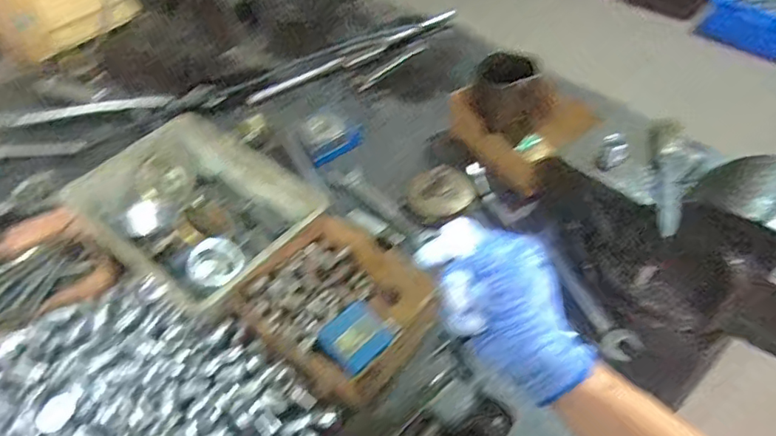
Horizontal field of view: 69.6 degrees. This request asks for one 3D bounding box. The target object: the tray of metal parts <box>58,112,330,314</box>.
[{"bbox_3d":[-0.205,-0.006,0.603,0.238,0.063,0.180,31,56,28],"label":"tray of metal parts"}]

